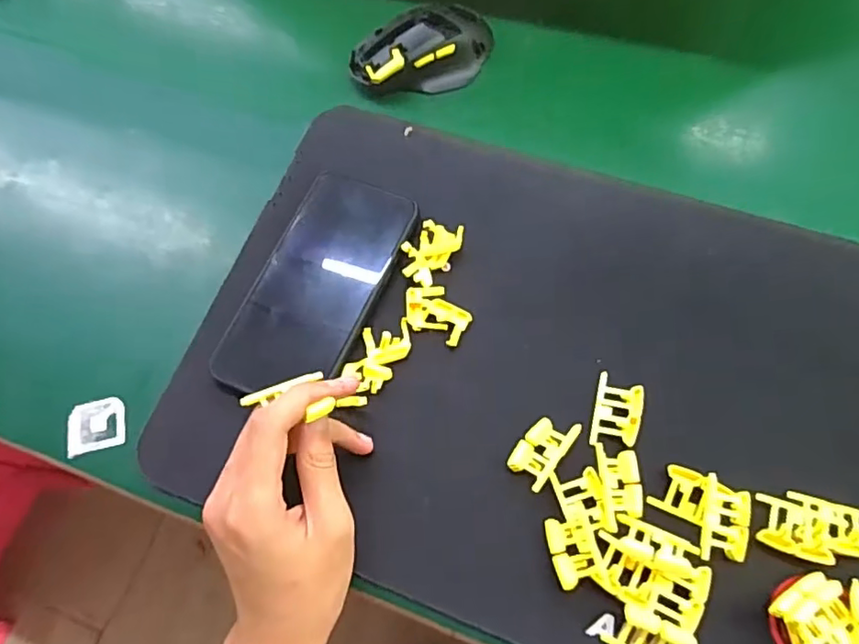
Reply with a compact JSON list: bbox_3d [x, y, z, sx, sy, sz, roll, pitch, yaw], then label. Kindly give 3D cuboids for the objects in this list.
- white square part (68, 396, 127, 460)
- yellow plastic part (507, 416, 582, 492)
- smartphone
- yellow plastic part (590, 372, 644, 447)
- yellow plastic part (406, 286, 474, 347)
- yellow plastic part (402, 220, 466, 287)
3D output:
[{"bbox_3d":[-0.215,0.067,0.382,0.035,0.004,0.035,-11,66,-2],"label":"white square part"},{"bbox_3d":[0.065,0.073,0.340,0.025,0.012,0.042,36,73,16],"label":"yellow plastic part"},{"bbox_3d":[-0.072,-0.023,0.392,0.080,0.006,0.160,23,77,11],"label":"smartphone"},{"bbox_3d":[0.111,0.053,0.348,0.026,0.005,0.043,14,68,8],"label":"yellow plastic part"},{"bbox_3d":[0.003,-0.006,0.382,0.045,0.006,0.031,32,72,15],"label":"yellow plastic part"},{"bbox_3d":[0.001,-0.049,0.392,0.027,0.016,0.049,33,72,15],"label":"yellow plastic part"}]

